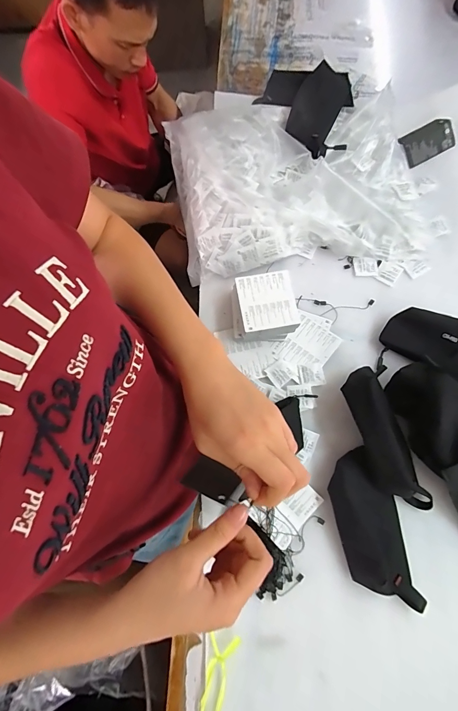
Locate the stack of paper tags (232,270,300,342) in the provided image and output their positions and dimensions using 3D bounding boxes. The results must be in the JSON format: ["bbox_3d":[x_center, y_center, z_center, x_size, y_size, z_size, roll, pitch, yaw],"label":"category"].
[{"bbox_3d":[0.056,-0.078,0.570,0.099,0.061,0.100,-7,73,-1],"label":"stack of paper tags"}]

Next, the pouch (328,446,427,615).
[{"bbox_3d":[0.202,0.247,0.477,0.087,0.052,0.217,-14,73,-4],"label":"pouch"}]

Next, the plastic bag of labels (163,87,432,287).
[{"bbox_3d":[0.129,-0.339,0.644,0.468,0.074,0.366,-6,73,-1],"label":"plastic bag of labels"}]

